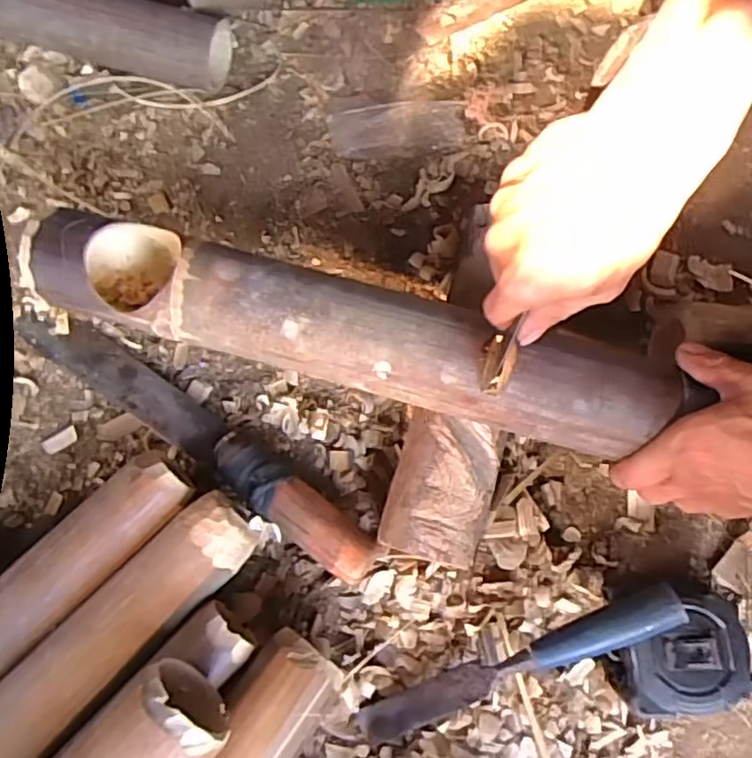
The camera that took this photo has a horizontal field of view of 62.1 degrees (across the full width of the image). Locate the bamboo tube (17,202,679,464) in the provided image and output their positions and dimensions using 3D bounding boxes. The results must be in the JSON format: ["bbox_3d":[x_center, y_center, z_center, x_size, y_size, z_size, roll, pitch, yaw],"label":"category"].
[{"bbox_3d":[-0.017,-0.030,0.408,0.403,0.059,0.069,15,75,5],"label":"bamboo tube"}]

